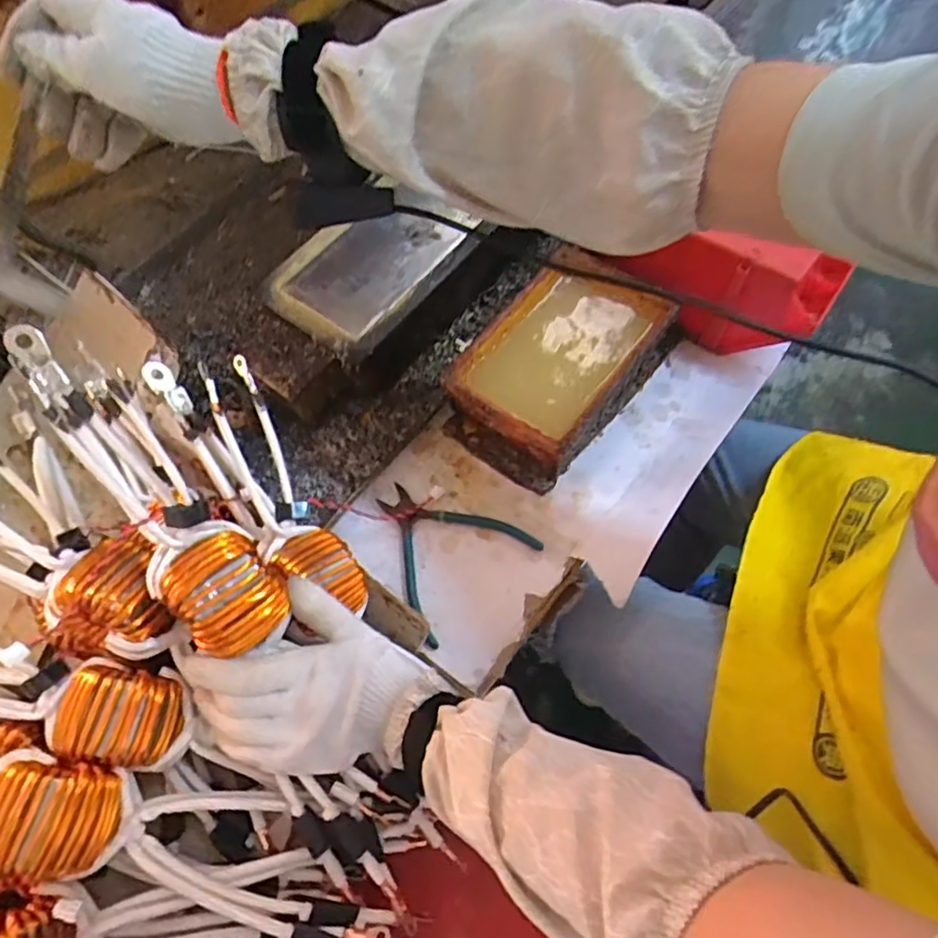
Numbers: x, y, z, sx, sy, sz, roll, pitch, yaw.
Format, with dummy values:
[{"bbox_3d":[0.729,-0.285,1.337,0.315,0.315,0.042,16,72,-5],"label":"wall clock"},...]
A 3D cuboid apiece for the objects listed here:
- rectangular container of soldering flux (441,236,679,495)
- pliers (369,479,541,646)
[{"bbox_3d":[0.087,-0.102,0.572,0.138,0.070,0.222,33,71,17],"label":"rectangular container of soldering flux"},{"bbox_3d":[-0.027,0.063,0.535,0.127,0.016,0.136,-39,69,-14],"label":"pliers"}]

